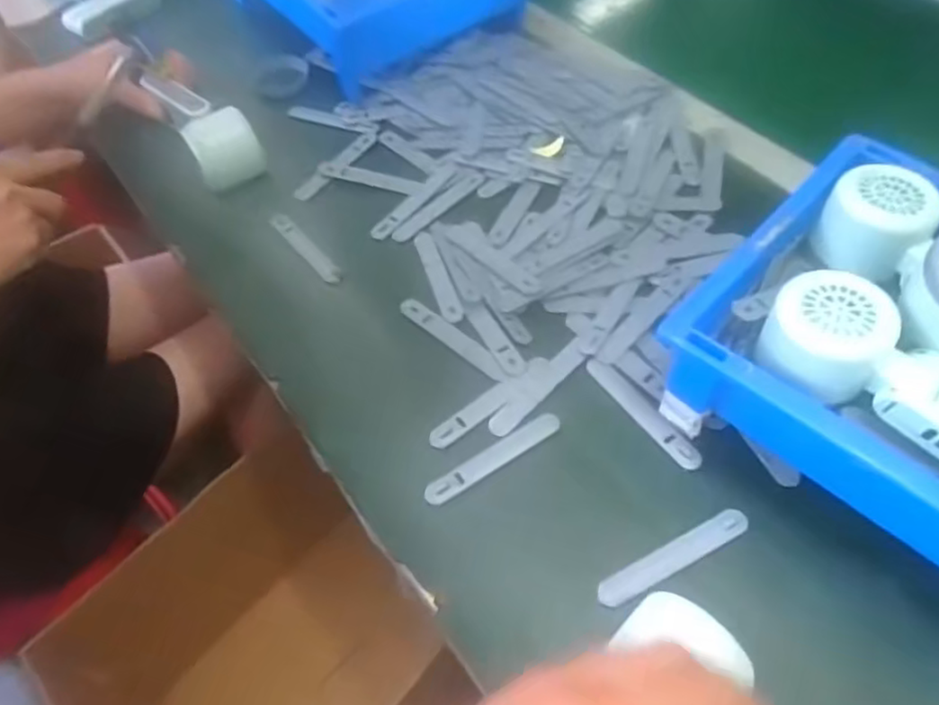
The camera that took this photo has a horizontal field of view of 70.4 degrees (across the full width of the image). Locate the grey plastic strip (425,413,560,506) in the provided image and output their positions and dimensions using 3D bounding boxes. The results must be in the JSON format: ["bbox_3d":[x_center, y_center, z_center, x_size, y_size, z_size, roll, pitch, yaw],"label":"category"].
[{"bbox_3d":[0.015,0.064,0.407,0.094,0.010,0.015,-30,59,-16],"label":"grey plastic strip"}]

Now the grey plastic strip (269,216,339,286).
[{"bbox_3d":[-0.128,-0.082,0.515,0.015,0.005,0.087,-37,61,-19],"label":"grey plastic strip"}]

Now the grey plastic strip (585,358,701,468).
[{"bbox_3d":[0.107,0.037,0.418,0.017,0.006,0.092,-30,59,-24],"label":"grey plastic strip"}]

